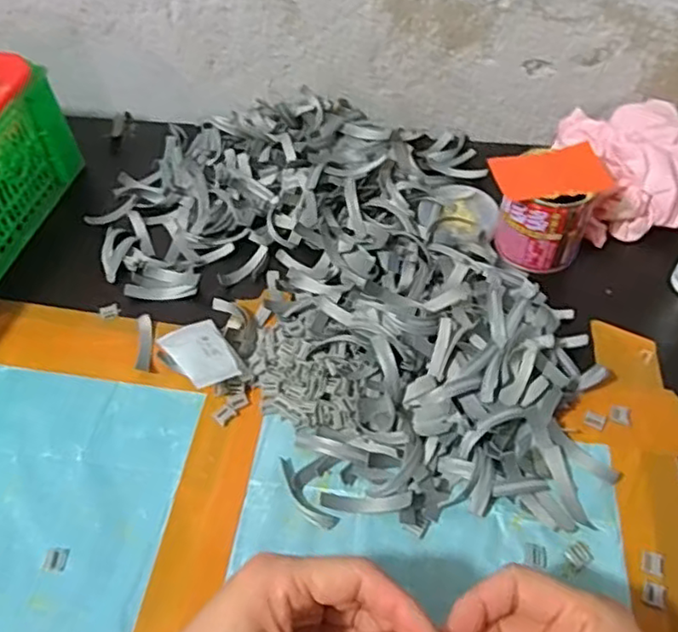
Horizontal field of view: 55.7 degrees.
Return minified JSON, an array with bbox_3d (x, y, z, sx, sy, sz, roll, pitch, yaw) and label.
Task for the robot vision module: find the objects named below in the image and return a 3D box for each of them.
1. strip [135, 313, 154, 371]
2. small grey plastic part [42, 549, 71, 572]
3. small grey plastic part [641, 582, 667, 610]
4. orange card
[{"bbox_3d":[-0.140,0.019,0.467,0.011,0.005,0.048,-6,50,-2],"label":"strip"},{"bbox_3d":[-0.163,0.140,0.369,0.013,0.004,0.013,0,50,3],"label":"small grey plastic part"},{"bbox_3d":[0.173,0.152,0.350,0.013,0.004,0.012,16,52,16],"label":"small grey plastic part"},{"bbox_3d":[0.155,-0.103,0.466,0.077,0.004,0.050,-13,55,-4],"label":"orange card"}]

